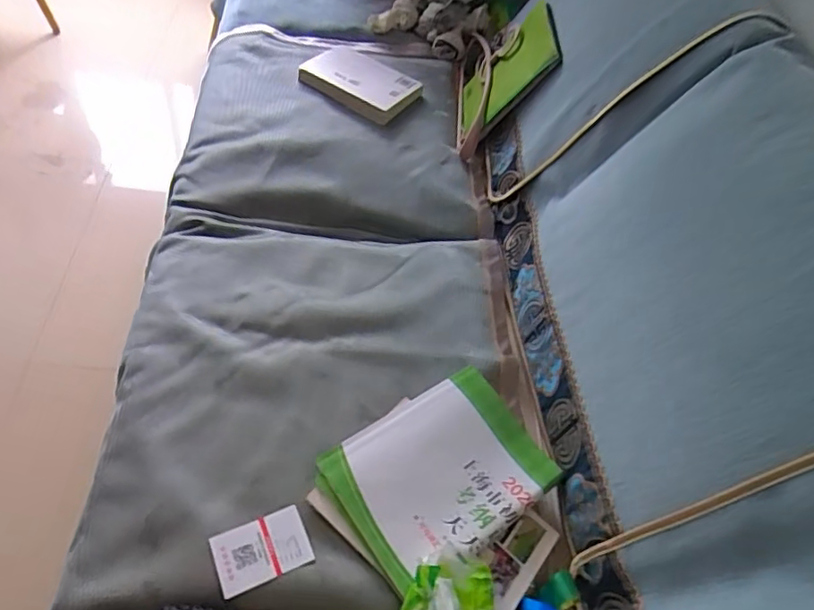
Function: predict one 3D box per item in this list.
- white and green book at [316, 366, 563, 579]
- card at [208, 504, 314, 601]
[{"bbox_3d":[0.055,0.204,0.726,0.247,0.018,0.193,-28,64,-29],"label":"white and green book"},{"bbox_3d":[-0.163,0.275,0.642,0.100,0.004,0.068,-17,55,-20],"label":"card"}]

